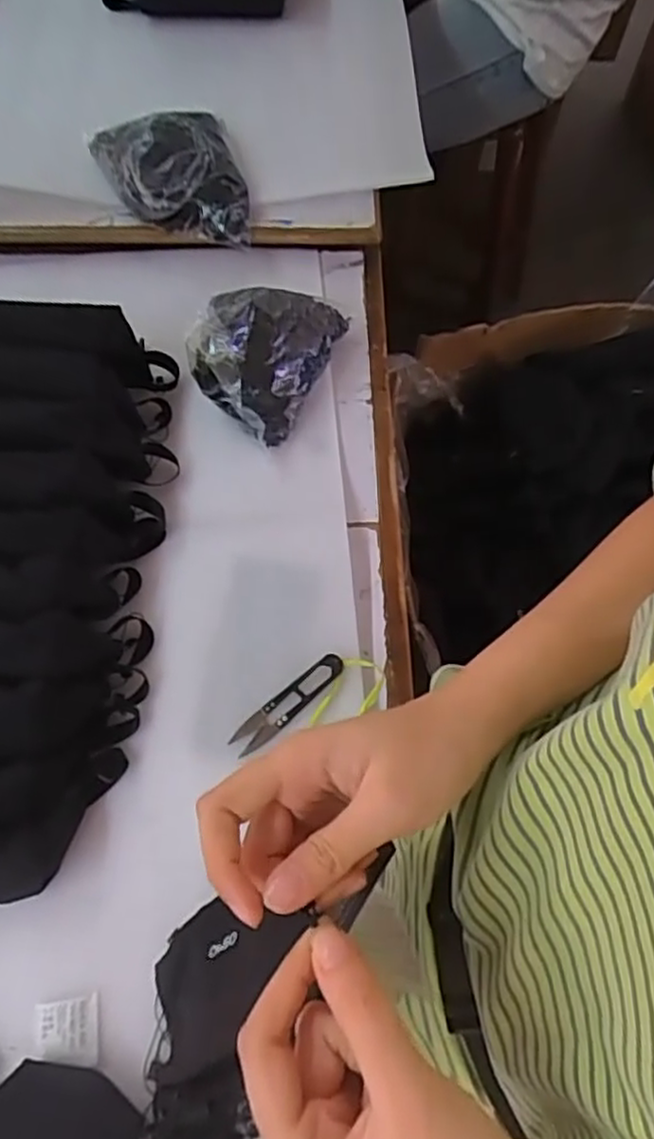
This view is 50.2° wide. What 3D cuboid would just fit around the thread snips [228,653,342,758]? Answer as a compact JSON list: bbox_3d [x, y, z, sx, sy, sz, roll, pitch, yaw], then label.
[{"bbox_3d":[-0.029,0.101,0.526,0.101,0.012,0.022,-36,71,-17],"label":"thread snips"}]

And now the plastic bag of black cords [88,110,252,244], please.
[{"bbox_3d":[-0.156,-0.392,0.686,0.135,0.071,0.135,-12,66,-8],"label":"plastic bag of black cords"}]

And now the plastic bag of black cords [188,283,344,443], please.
[{"bbox_3d":[-0.062,-0.204,0.636,0.115,0.081,0.151,23,66,8],"label":"plastic bag of black cords"}]

